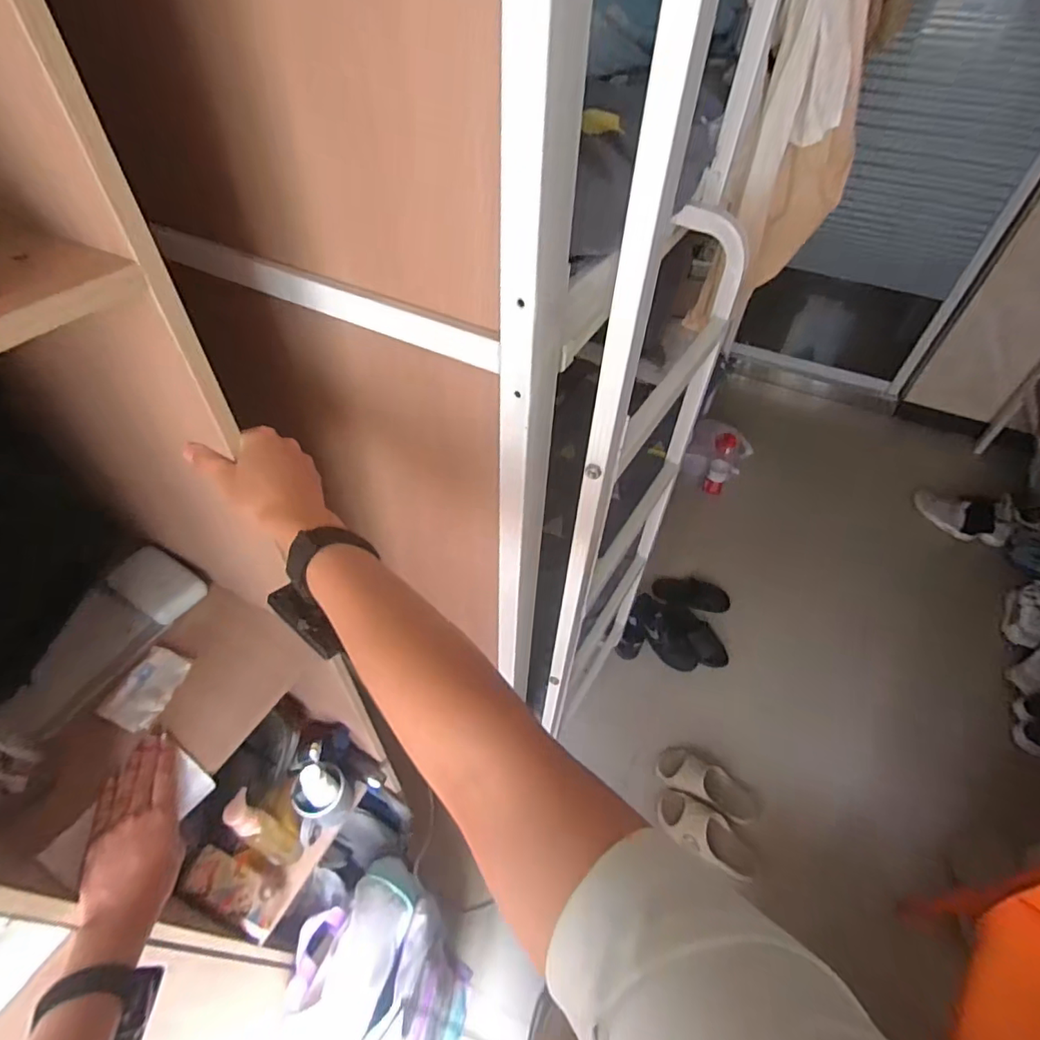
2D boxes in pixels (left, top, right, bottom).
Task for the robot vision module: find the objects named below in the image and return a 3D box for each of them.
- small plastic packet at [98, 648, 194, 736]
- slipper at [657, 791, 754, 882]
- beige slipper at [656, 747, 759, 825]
[{"bbox_3d":[-0.443,0.200,0.640,0.061,0.013,0.092,15,49,10],"label":"small plastic packet"},{"bbox_3d":[0.503,0.839,1.452,0.257,0.065,0.108,26,52,19],"label":"slipper"},{"bbox_3d":[0.533,0.754,1.536,0.287,0.061,0.111,25,52,18],"label":"beige slipper"}]

